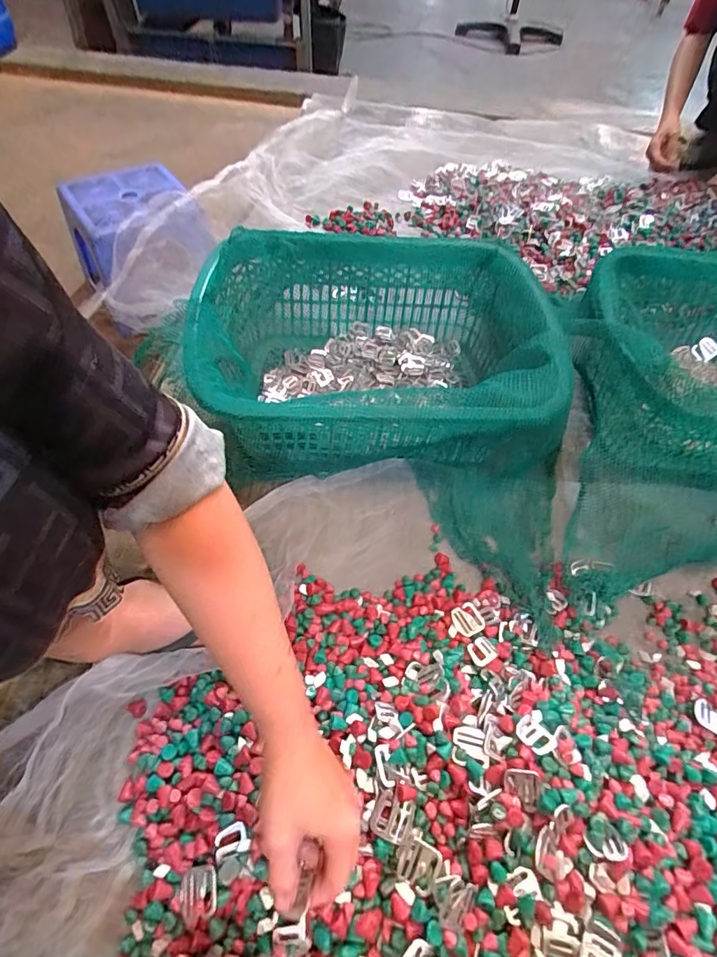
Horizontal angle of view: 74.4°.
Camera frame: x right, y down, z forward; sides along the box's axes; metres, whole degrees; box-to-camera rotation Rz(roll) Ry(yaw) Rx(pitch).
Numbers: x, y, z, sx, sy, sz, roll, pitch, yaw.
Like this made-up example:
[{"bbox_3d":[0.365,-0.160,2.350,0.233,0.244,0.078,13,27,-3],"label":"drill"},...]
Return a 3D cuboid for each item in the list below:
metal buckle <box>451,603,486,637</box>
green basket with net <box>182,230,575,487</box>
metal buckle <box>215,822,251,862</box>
[{"bbox_3d":[0.123,0.158,0.527,0.031,0.006,0.034,-20,59,-16],"label":"metal buckle"},{"bbox_3d":[0.021,-0.168,0.633,0.428,0.141,0.329,1,55,-2],"label":"green basket with net"},{"bbox_3d":[-0.108,0.305,0.398,0.028,0.008,0.022,-12,57,-11],"label":"metal buckle"}]

